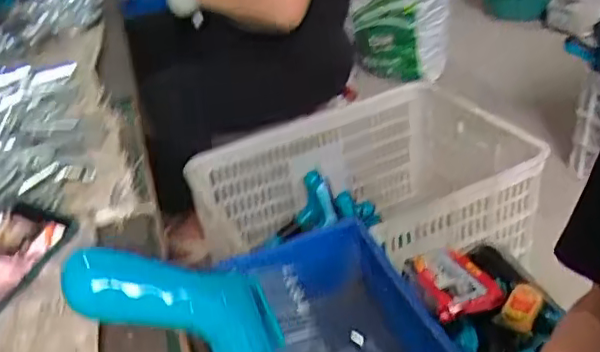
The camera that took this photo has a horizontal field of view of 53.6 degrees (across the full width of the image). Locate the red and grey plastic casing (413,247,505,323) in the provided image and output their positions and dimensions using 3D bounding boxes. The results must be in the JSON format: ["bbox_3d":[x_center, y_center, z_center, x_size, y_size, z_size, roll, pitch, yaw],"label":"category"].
[{"bbox_3d":[0.220,0.145,0.838,0.094,0.019,0.122,-14,35,-10],"label":"red and grey plastic casing"}]

